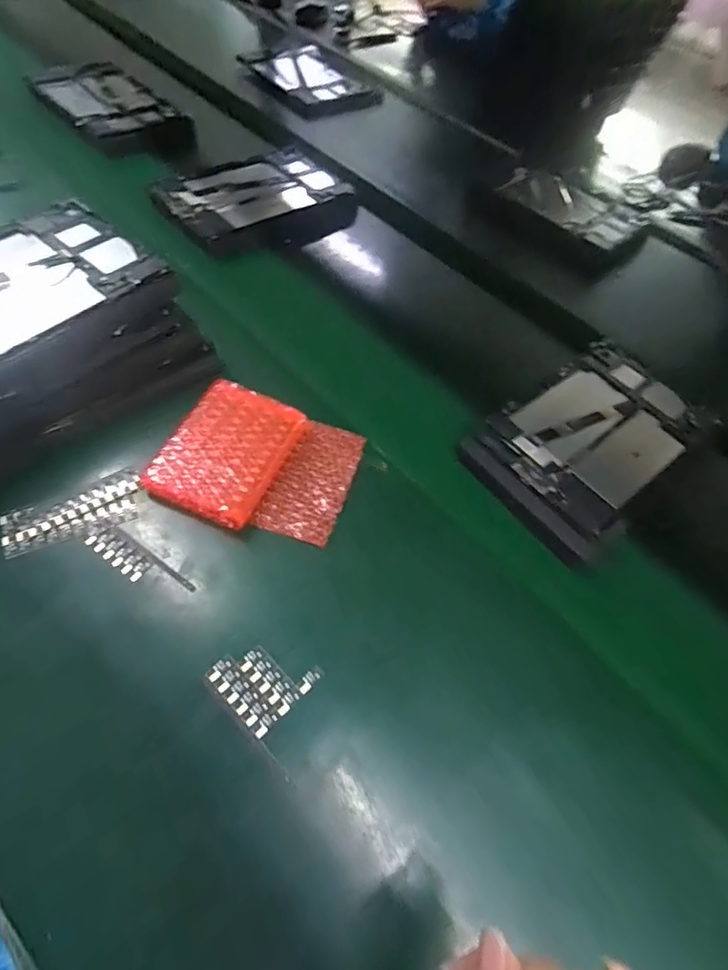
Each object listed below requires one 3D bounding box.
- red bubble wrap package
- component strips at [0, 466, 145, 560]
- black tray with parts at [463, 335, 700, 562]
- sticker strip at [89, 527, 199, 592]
[{"bbox_3d":[-0.087,-0.022,0.443,0.150,0.026,0.122,19,55,5],"label":"red bubble wrap package"},{"bbox_3d":[-0.232,0.024,0.414,0.107,0.005,0.046,-23,62,-22],"label":"component strips"},{"bbox_3d":[0.225,-0.050,0.504,0.253,0.018,0.151,-34,65,-24],"label":"black tray with parts"},{"bbox_3d":[-0.176,0.061,0.401,0.089,0.004,0.026,33,57,14],"label":"sticker strip"}]

